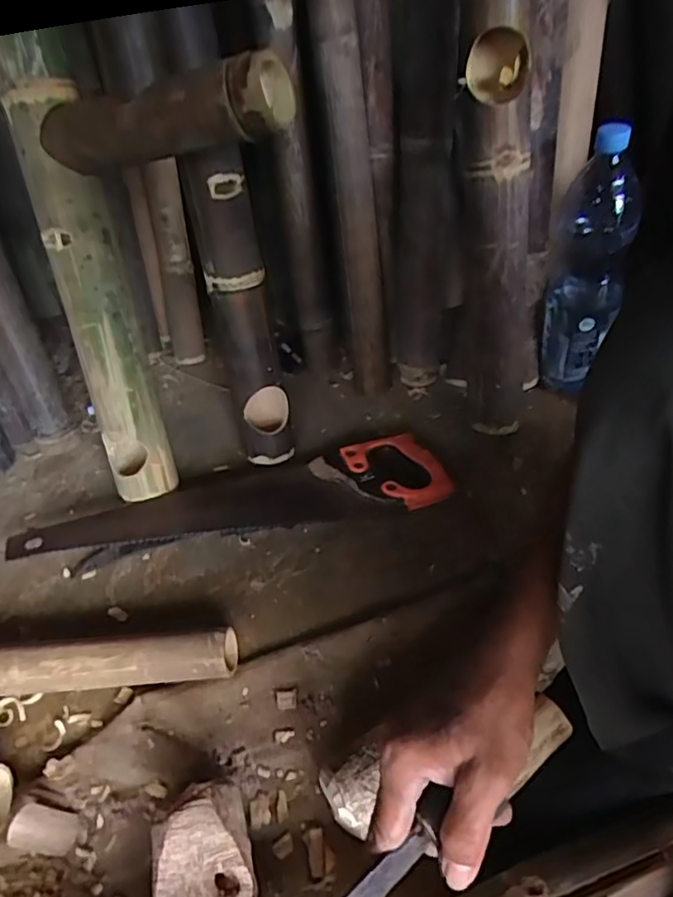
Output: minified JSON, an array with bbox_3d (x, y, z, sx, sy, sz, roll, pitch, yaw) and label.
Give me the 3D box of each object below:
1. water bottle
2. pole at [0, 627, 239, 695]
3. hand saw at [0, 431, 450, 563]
[{"bbox_3d":[0.307,-0.210,0.721,0.092,0.322,0.085,12,48,18],"label":"water bottle"},{"bbox_3d":[-0.428,0.230,0.581,0.652,0.054,0.048,-5,45,0],"label":"pole"},{"bbox_3d":[-0.121,0.069,0.718,0.512,0.052,0.120,-11,46,-6],"label":"hand saw"}]

